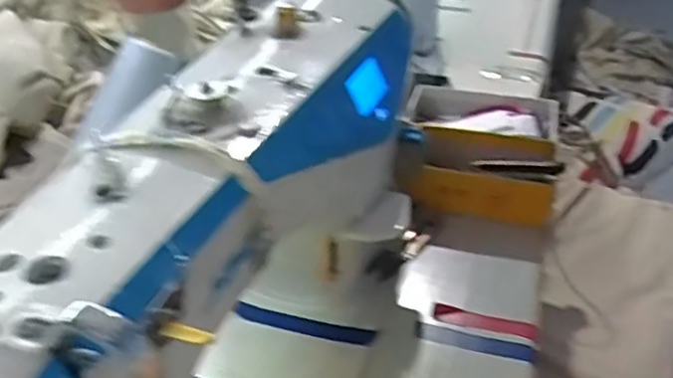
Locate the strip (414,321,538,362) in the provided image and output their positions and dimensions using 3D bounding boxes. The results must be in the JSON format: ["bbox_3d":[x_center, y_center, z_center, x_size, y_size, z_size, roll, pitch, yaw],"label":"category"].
[{"bbox_3d":[0.109,0.121,0.525,0.094,0.004,0.015,10,35,16],"label":"strip"}]

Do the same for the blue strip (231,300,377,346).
[{"bbox_3d":[-0.027,0.110,0.544,0.119,0.007,0.018,8,35,14],"label":"blue strip"}]

